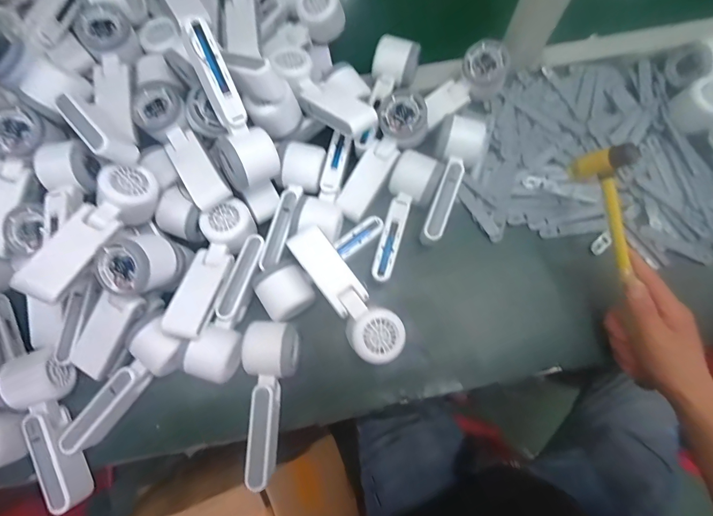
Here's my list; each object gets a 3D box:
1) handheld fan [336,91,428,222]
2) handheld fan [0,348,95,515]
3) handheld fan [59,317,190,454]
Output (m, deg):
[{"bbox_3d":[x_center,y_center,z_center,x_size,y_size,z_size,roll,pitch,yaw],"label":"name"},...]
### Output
[{"bbox_3d":[0.031,-0.126,0.476,0.056,0.042,0.164,33,97,8],"label":"handheld fan"},{"bbox_3d":[-0.329,0.183,0.410,0.065,0.050,0.170,-22,76,-6],"label":"handheld fan"},{"bbox_3d":[-0.251,0.133,0.412,0.167,0.053,0.057,-40,79,-10],"label":"handheld fan"}]

